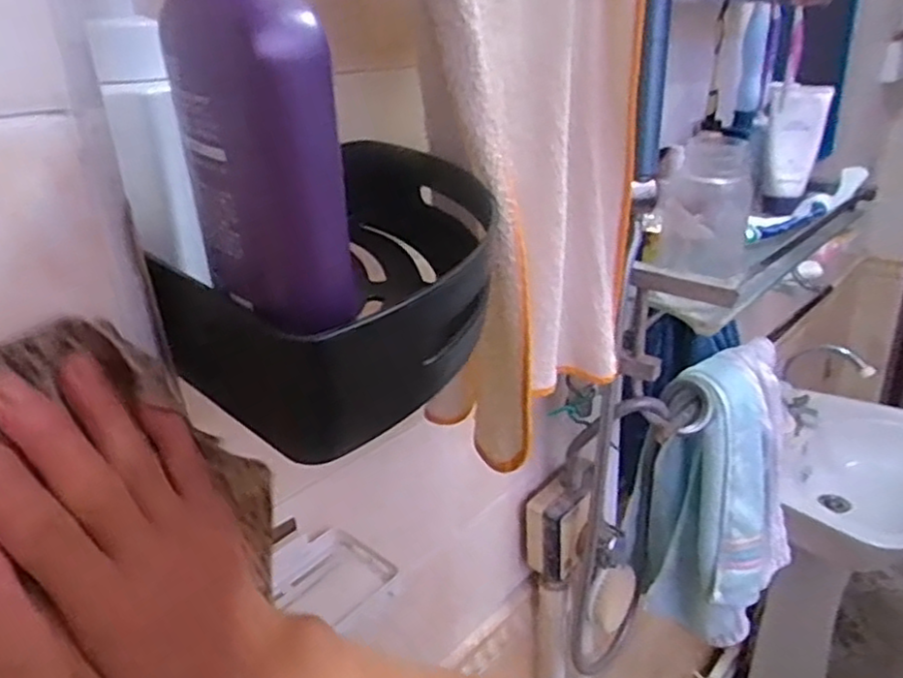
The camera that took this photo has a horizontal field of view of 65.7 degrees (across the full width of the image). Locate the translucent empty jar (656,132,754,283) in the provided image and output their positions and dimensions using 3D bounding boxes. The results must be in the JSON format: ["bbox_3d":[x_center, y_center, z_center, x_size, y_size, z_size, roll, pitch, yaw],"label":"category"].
[{"bbox_3d":[0.244,-0.126,0.673,0.078,0.118,0.082,9,26,23],"label":"translucent empty jar"}]

